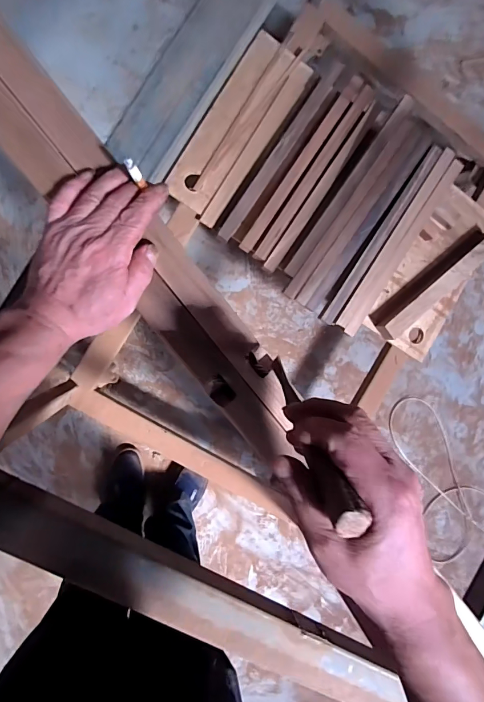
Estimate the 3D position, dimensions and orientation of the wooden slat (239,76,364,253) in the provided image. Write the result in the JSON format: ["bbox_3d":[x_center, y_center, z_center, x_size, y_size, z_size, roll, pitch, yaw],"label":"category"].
[{"bbox_3d":[0.142,-0.444,0.909,0.032,0.015,0.485,34,89,-9],"label":"wooden slat"}]

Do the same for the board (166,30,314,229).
[{"bbox_3d":[-0.007,-0.527,0.906,0.146,0.020,0.441,33,89,-9],"label":"board"}]

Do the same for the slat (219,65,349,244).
[{"bbox_3d":[0.092,-0.472,0.909,0.041,0.027,0.495,33,89,-9],"label":"slat"}]

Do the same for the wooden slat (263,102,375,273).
[{"bbox_3d":[0.191,-0.390,0.915,0.030,0.014,0.470,34,89,-9],"label":"wooden slat"}]

